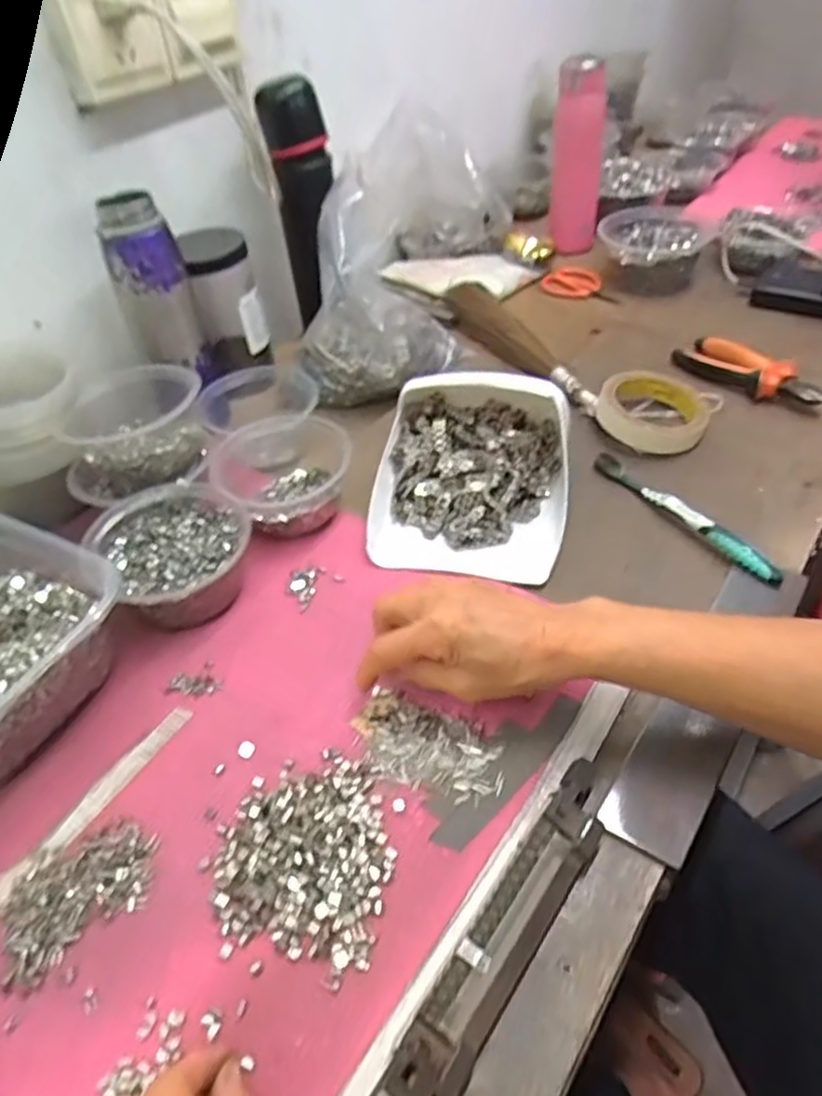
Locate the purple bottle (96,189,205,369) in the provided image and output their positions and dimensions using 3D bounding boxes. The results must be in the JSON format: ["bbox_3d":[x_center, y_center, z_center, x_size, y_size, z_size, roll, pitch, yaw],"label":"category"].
[{"bbox_3d":[-0.234,-0.239,0.620,0.050,0.139,0.049,9,46,16],"label":"purple bottle"}]

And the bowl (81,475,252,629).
[{"bbox_3d":[-0.175,0.006,0.520,0.104,0.057,0.112,-3,44,3],"label":"bowl"}]

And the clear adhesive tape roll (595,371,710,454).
[{"bbox_3d":[0.226,-0.131,0.640,0.096,0.027,0.106,13,48,20],"label":"clear adhesive tape roll"}]

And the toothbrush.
[{"bbox_3d":[0.215,-0.032,0.548,0.015,0.020,0.185,-25,47,-18],"label":"toothbrush"}]

